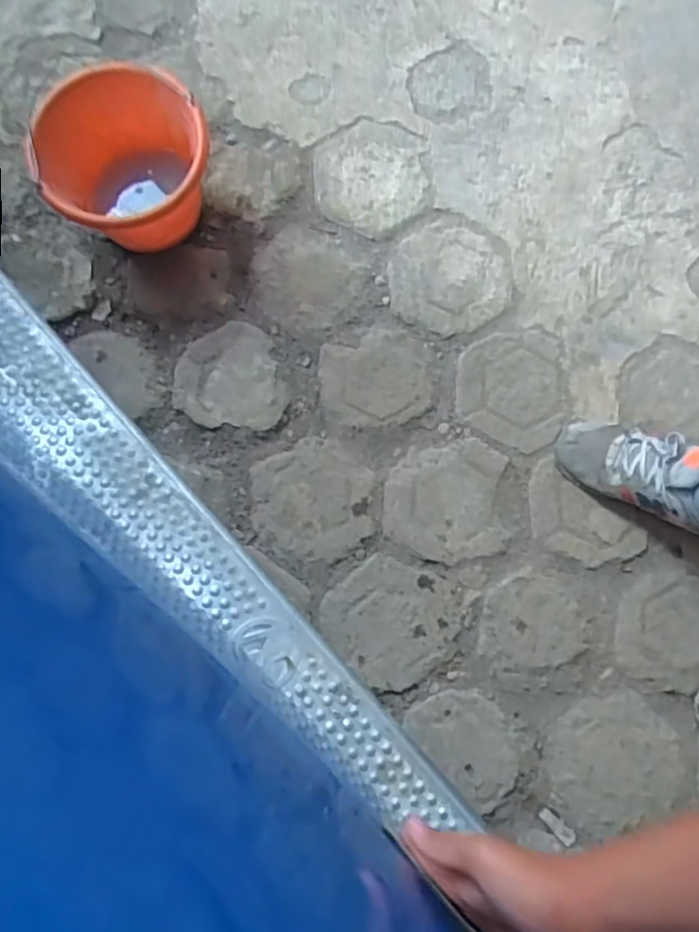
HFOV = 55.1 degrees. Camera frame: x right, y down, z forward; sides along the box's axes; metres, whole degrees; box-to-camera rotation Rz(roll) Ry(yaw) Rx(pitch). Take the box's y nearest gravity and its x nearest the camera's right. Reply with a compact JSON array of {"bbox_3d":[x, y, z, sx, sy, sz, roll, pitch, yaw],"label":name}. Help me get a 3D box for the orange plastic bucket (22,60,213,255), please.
[{"bbox_3d":[-0.311,-0.420,0.953,0.222,0.152,0.216,0,77,1],"label":"orange plastic bucket"}]

